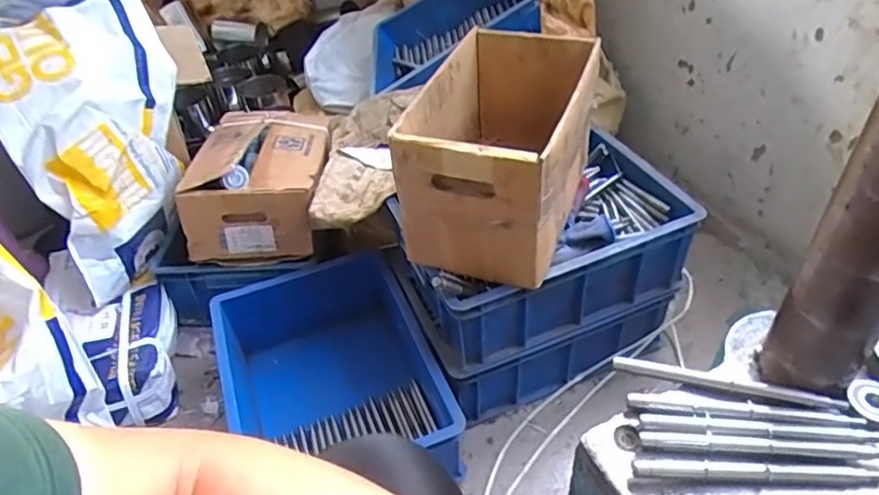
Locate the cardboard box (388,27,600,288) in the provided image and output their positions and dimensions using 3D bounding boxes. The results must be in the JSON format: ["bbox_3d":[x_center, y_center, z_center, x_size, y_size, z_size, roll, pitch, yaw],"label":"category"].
[{"bbox_3d":[0.085,-0.132,0.822,0.195,0.188,0.303,11,45,16],"label":"cardboard box"}]

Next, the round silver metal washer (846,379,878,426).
[{"bbox_3d":[0.317,0.112,0.445,0.033,0.007,0.037,19,48,24],"label":"round silver metal washer"}]

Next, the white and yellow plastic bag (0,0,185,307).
[{"bbox_3d":[-0.568,-0.180,1.045,0.264,0.359,0.329,-19,45,-15],"label":"white and yellow plastic bag"}]

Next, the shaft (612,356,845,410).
[{"bbox_3d":[0.219,0.104,0.468,0.163,0.009,0.011,11,45,16],"label":"shaft"}]

